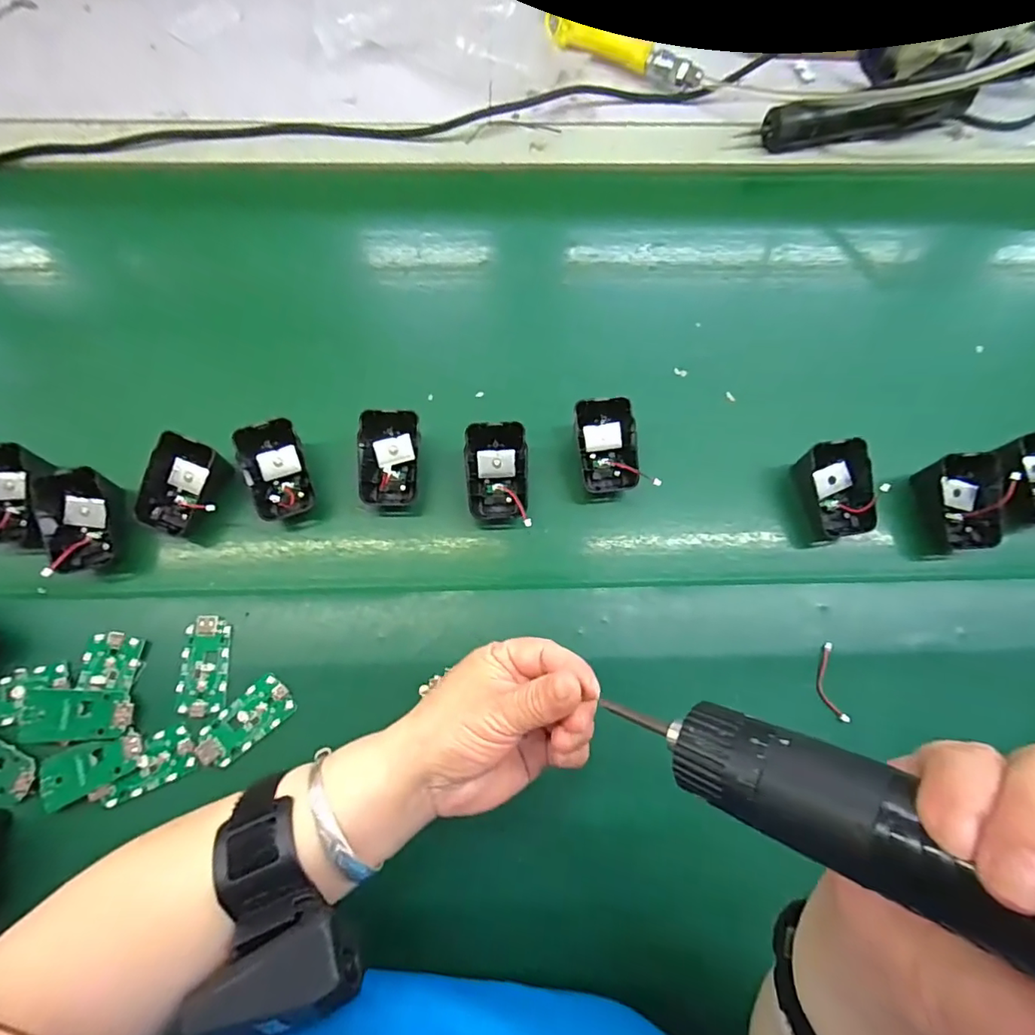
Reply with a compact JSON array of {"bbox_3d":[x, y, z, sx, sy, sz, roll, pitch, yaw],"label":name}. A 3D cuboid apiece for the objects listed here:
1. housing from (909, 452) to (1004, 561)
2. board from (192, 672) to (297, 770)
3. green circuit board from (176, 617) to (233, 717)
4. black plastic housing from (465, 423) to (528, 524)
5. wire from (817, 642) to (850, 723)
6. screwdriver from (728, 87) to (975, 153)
[{"bbox_3d":[0.327,-0.010,0.385,0.051,0.039,0.067,2,68,0],"label":"housing"},{"bbox_3d":[-0.182,0.136,0.346,0.065,0.004,0.031,-39,78,-11],"label":"board"},{"bbox_3d":[-0.213,0.101,0.353,0.030,0.007,0.064,-2,74,-1],"label":"green circuit board"},{"bbox_3d":[-0.015,-0.032,0.383,0.047,0.041,0.063,-3,68,-2],"label":"black plastic housing"},{"bbox_3d":[0.216,0.115,0.361,0.015,0.006,0.052,-5,74,-2],"label":"wire"},{"bbox_3d":[0.322,-0.373,0.485,0.203,0.036,0.032,-9,74,-4],"label":"screwdriver"}]

